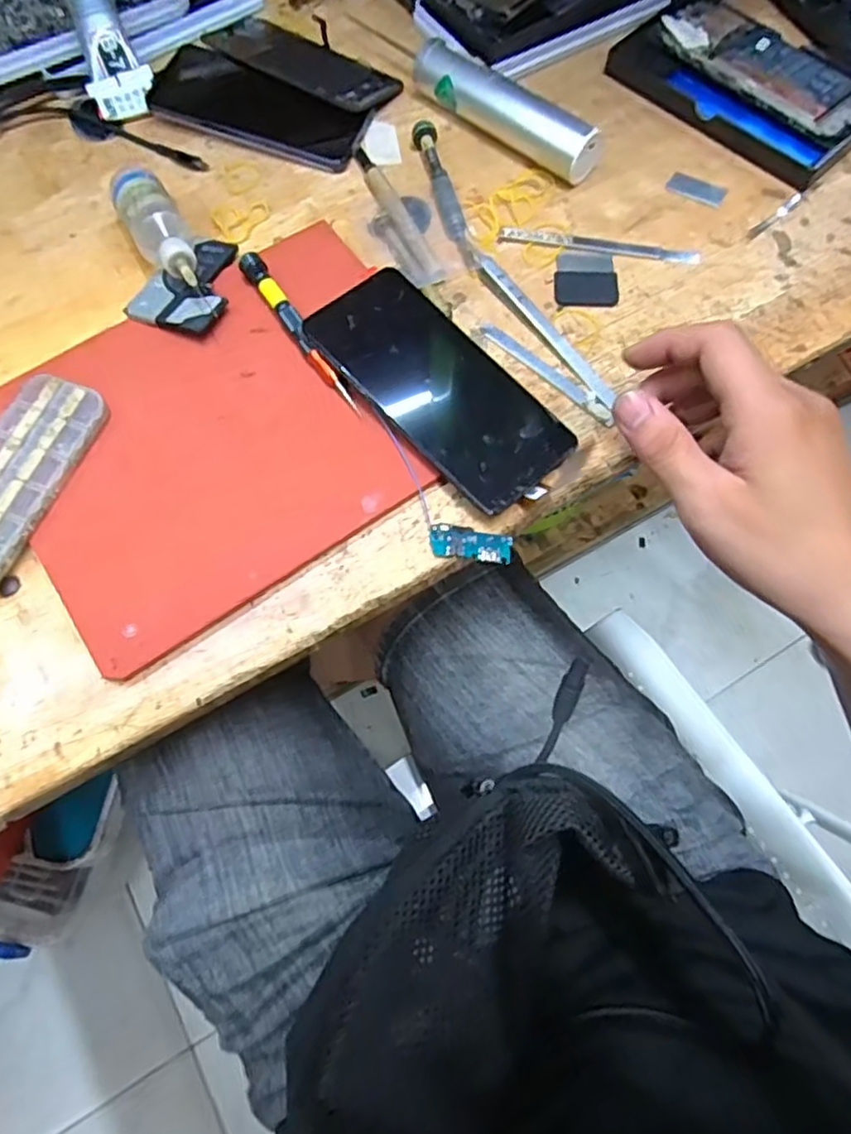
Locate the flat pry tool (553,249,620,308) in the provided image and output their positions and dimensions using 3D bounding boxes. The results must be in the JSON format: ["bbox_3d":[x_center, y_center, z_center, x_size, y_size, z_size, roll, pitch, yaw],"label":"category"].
[{"bbox_3d":[0.101,-0.184,0.418,0.039,0.004,0.043,-4,70,-1],"label":"flat pry tool"}]

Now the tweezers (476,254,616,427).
[{"bbox_3d":[0.065,-0.137,0.401,0.036,0.007,0.133,-32,76,-11],"label":"tweezers"}]

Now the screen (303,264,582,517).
[{"bbox_3d":[0.008,-0.104,0.372,0.075,0.006,0.156,-39,78,-18],"label":"screen"}]

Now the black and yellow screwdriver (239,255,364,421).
[{"bbox_3d":[-0.074,-0.140,0.391,0.013,0.012,0.127,-32,73,-10],"label":"black and yellow screwdriver"}]

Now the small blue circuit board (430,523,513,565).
[{"bbox_3d":[0.025,-0.012,0.356,0.045,0.004,0.018,12,79,-10],"label":"small blue circuit board"}]

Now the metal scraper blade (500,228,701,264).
[{"bbox_3d":[0.113,-0.209,0.427,0.127,0.004,0.013,10,71,4],"label":"metal scraper blade"}]

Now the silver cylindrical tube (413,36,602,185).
[{"bbox_3d":[0.052,-0.311,0.451,0.147,0.031,0.026,42,76,14],"label":"silver cylindrical tube"}]

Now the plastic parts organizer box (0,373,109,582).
[{"bbox_3d":[-0.224,-0.047,0.358,0.056,0.019,0.125,17,71,6],"label":"plastic parts organizer box"}]

